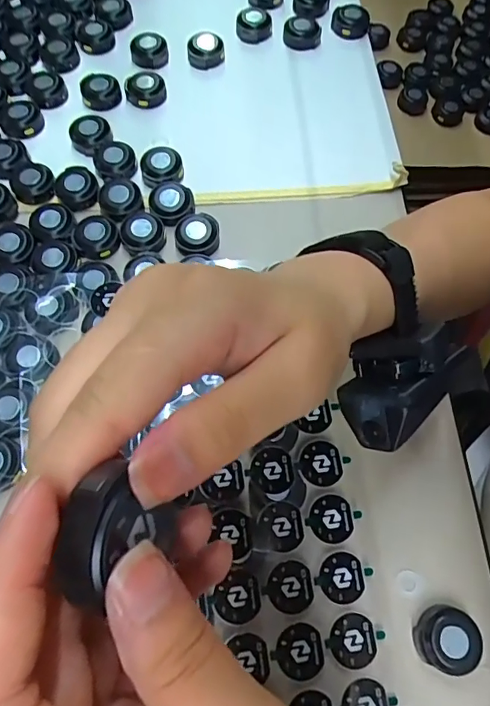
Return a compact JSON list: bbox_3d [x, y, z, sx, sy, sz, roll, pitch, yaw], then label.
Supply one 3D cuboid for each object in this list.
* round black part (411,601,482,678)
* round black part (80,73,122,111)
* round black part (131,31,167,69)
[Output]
[{"bbox_3d":[0.101,0.142,0.237,0.028,0.013,0.029,1,69,-2],"label":"round black part"},{"bbox_3d":[-0.111,-0.203,0.365,0.029,0.013,0.028,1,69,-2],"label":"round black part"},{"bbox_3d":[-0.077,-0.243,0.383,0.028,0.016,0.028,1,69,-2],"label":"round black part"}]

